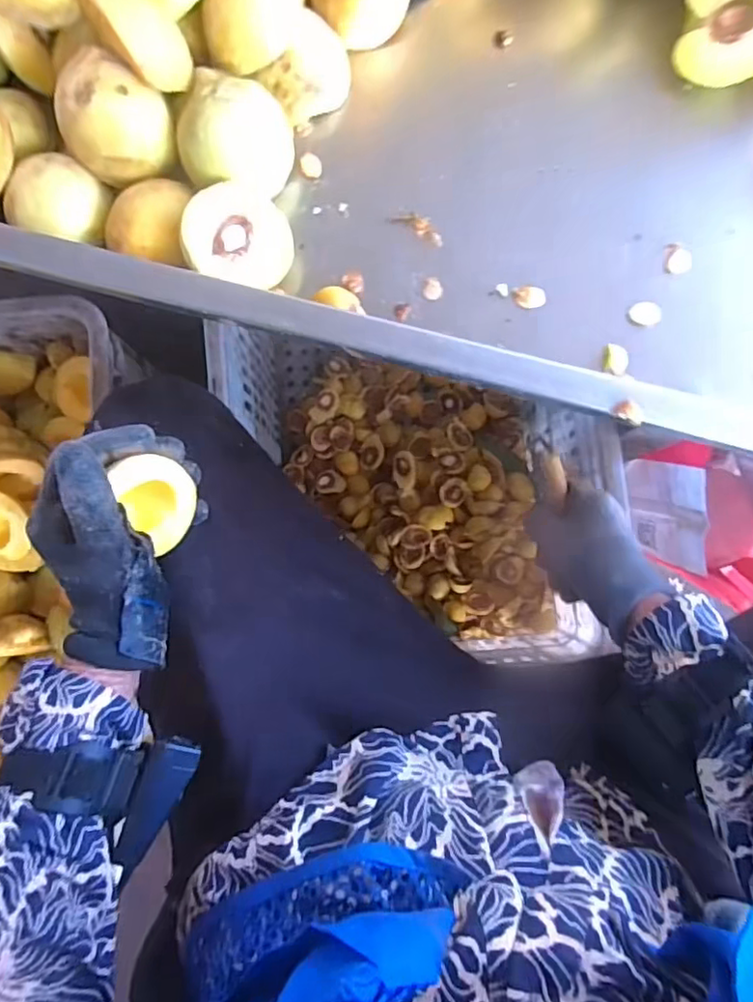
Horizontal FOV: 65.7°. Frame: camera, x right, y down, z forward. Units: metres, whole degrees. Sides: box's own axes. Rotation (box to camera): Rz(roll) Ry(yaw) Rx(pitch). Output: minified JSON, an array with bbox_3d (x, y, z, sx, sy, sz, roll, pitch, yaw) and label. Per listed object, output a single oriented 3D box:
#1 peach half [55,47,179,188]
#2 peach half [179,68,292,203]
[{"bbox_3d":[-0.157,-0.229,0.354,0.057,0.046,0.053,0,85,2],"label":"peach half"},{"bbox_3d":[-0.087,-0.232,0.363,0.066,0.039,0.074,2,85,2],"label":"peach half"}]

